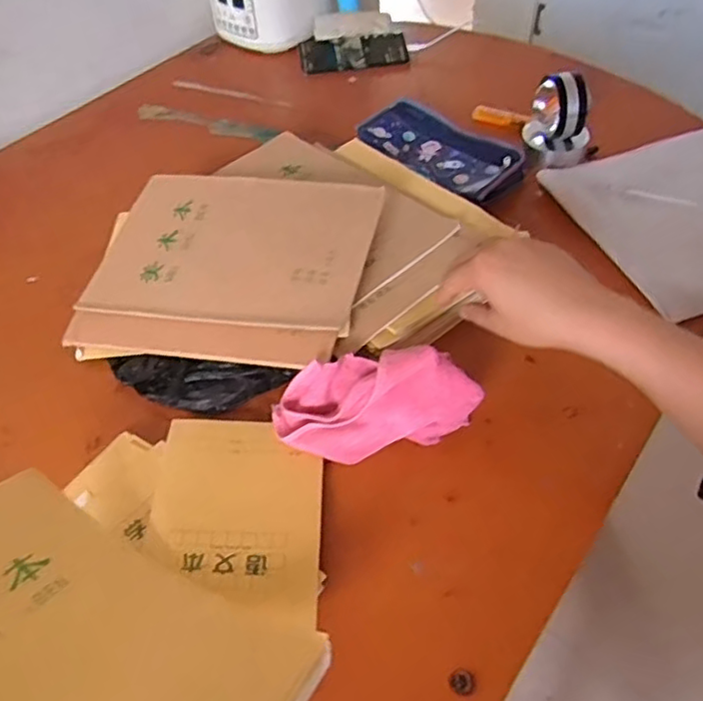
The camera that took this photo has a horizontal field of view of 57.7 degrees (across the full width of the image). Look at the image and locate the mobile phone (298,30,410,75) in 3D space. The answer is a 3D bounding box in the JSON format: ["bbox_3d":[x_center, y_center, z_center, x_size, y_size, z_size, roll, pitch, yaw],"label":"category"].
[{"bbox_3d":[0.002,-0.420,0.895,0.150,0.011,0.070,-3,62,3],"label":"mobile phone"}]

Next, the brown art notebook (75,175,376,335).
[{"bbox_3d":[-0.110,-0.099,0.599,0.254,0.009,0.173,6,58,14],"label":"brown art notebook"}]

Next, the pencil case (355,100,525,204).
[{"bbox_3d":[0.098,-0.225,0.722,0.089,0.030,0.187,-37,57,-25],"label":"pencil case"}]

